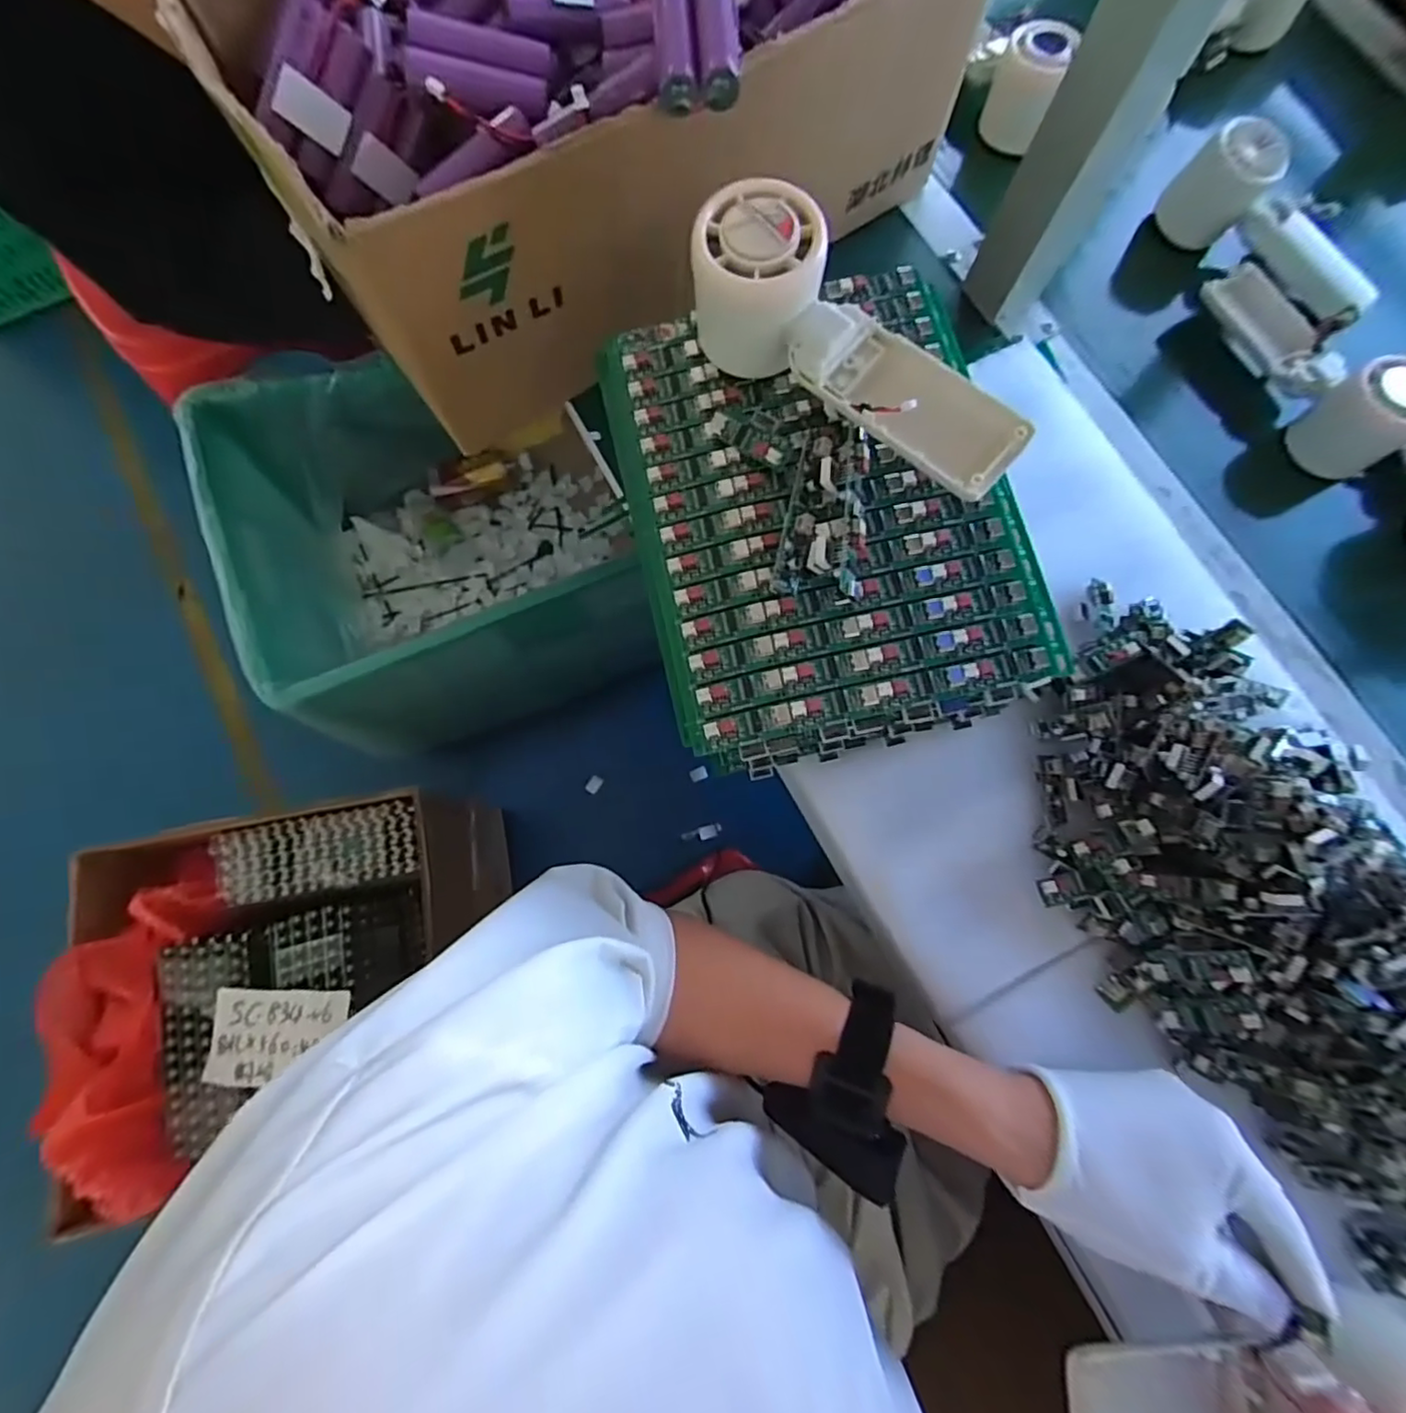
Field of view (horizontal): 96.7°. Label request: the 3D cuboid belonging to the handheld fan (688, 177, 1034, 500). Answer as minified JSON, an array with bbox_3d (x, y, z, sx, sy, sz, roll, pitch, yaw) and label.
[{"bbox_3d":[0.067,-0.153,0.276,0.163,0.055,0.054,39,79,7],"label":"handheld fan"}]

